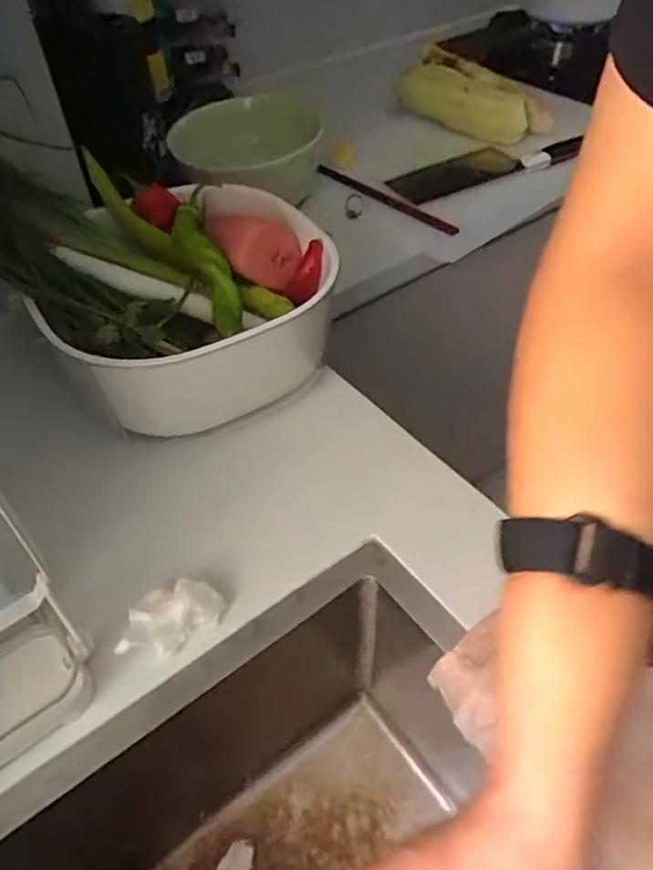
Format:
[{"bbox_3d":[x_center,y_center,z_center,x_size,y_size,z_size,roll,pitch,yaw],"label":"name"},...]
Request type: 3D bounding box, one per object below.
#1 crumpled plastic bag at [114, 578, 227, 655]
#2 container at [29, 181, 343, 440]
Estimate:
[{"bbox_3d":[-0.104,0.121,0.412,0.067,0.026,0.038,-33,55,-25],"label":"crumpled plastic bag"},{"bbox_3d":[-0.110,-0.115,0.538,0.234,0.109,0.198,-31,54,-24],"label":"container"}]

